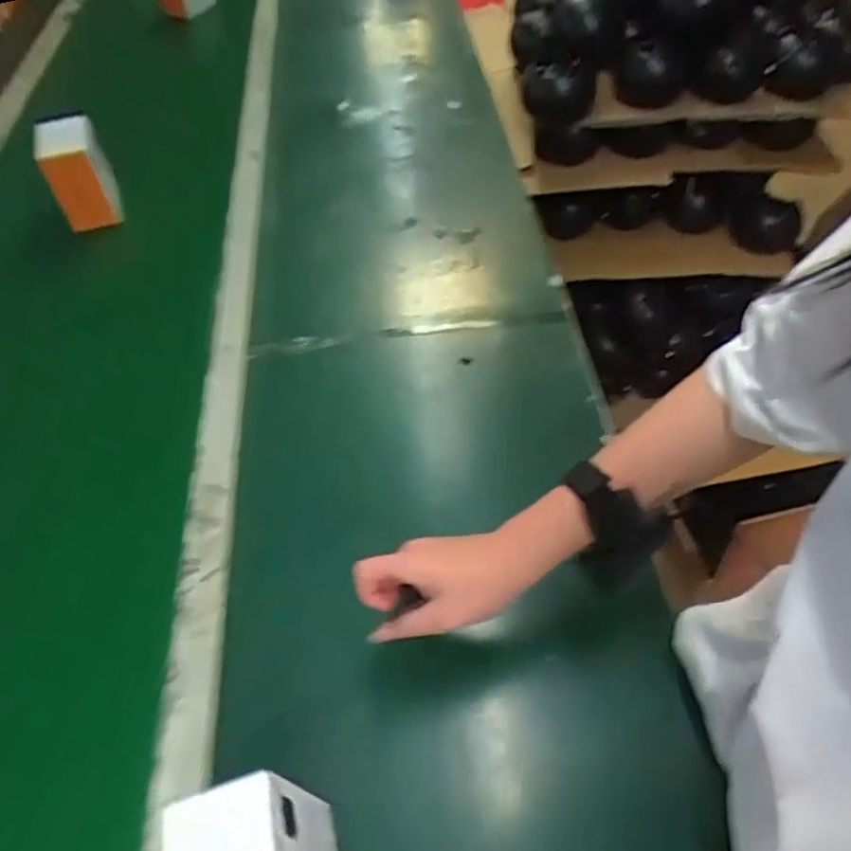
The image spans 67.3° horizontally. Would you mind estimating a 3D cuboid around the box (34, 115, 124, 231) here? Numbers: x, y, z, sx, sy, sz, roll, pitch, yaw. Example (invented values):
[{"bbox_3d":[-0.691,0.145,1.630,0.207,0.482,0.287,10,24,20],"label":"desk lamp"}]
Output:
[{"bbox_3d":[-0.478,-0.348,0.880,0.073,0.117,0.076,-17,54,-9],"label":"box"}]

